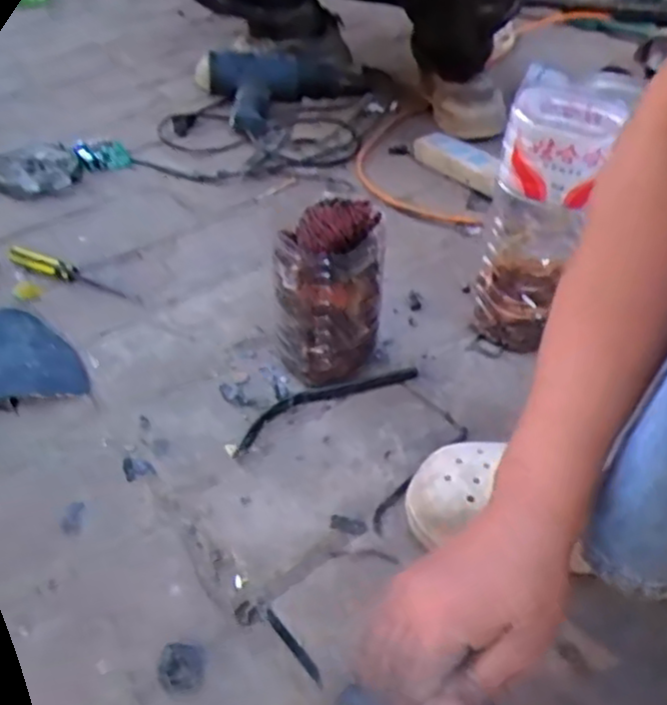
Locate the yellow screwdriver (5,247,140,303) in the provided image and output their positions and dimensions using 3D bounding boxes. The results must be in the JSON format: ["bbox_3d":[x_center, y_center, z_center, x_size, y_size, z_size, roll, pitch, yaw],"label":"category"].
[{"bbox_3d":[-0.302,-0.092,0.823,0.185,0.022,0.020,19,44,21],"label":"yellow screwdriver"}]

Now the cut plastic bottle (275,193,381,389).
[{"bbox_3d":[-0.007,-0.053,0.640,0.082,0.165,0.069,-23,45,-24],"label":"cut plastic bottle"}]

